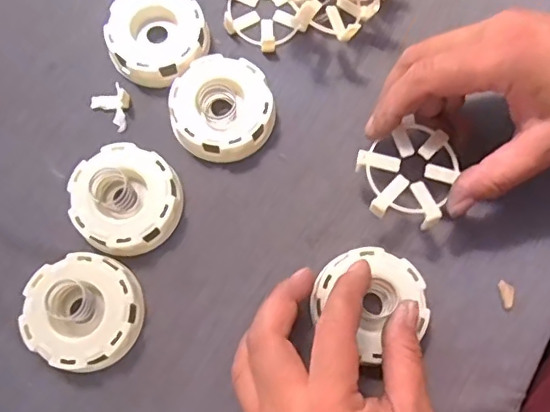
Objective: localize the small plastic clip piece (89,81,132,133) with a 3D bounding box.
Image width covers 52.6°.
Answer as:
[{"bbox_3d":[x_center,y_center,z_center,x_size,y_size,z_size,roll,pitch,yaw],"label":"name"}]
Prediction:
[{"bbox_3d":[-0.104,-0.067,0.363,0.030,0.008,0.023,41,78,10],"label":"small plastic clip piece"}]

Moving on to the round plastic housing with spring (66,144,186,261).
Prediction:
[{"bbox_3d":[-0.090,-0.004,0.337,0.065,0.025,0.063,0,75,-1],"label":"round plastic housing with spring"}]

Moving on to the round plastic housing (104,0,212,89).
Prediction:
[{"bbox_3d":[-0.078,-0.114,0.371,0.065,0.018,0.066,18,75,4],"label":"round plastic housing"}]

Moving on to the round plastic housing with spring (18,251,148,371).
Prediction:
[{"bbox_3d":[-0.110,0.059,0.319,0.064,0.027,0.062,0,75,-1],"label":"round plastic housing with spring"}]

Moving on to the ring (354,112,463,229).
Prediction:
[{"bbox_3d":[0.077,-0.021,0.326,0.055,0.011,0.065,27,76,6],"label":"ring"}]

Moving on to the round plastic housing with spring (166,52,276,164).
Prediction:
[{"bbox_3d":[-0.034,-0.062,0.357,0.065,0.020,0.064,0,75,-1],"label":"round plastic housing with spring"}]

